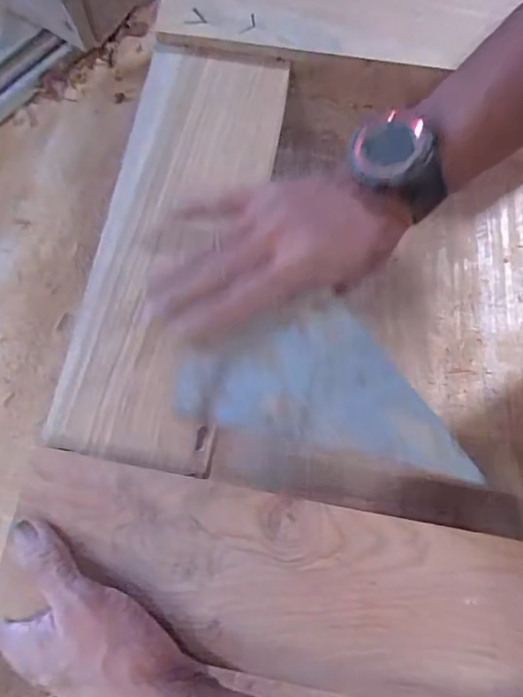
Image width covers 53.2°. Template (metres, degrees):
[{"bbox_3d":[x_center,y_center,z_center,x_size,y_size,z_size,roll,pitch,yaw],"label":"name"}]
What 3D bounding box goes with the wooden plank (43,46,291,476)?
[{"bbox_3d":[-0.062,-0.082,0.374,0.110,0.023,0.320,10,76,5],"label":"wooden plank"}]

